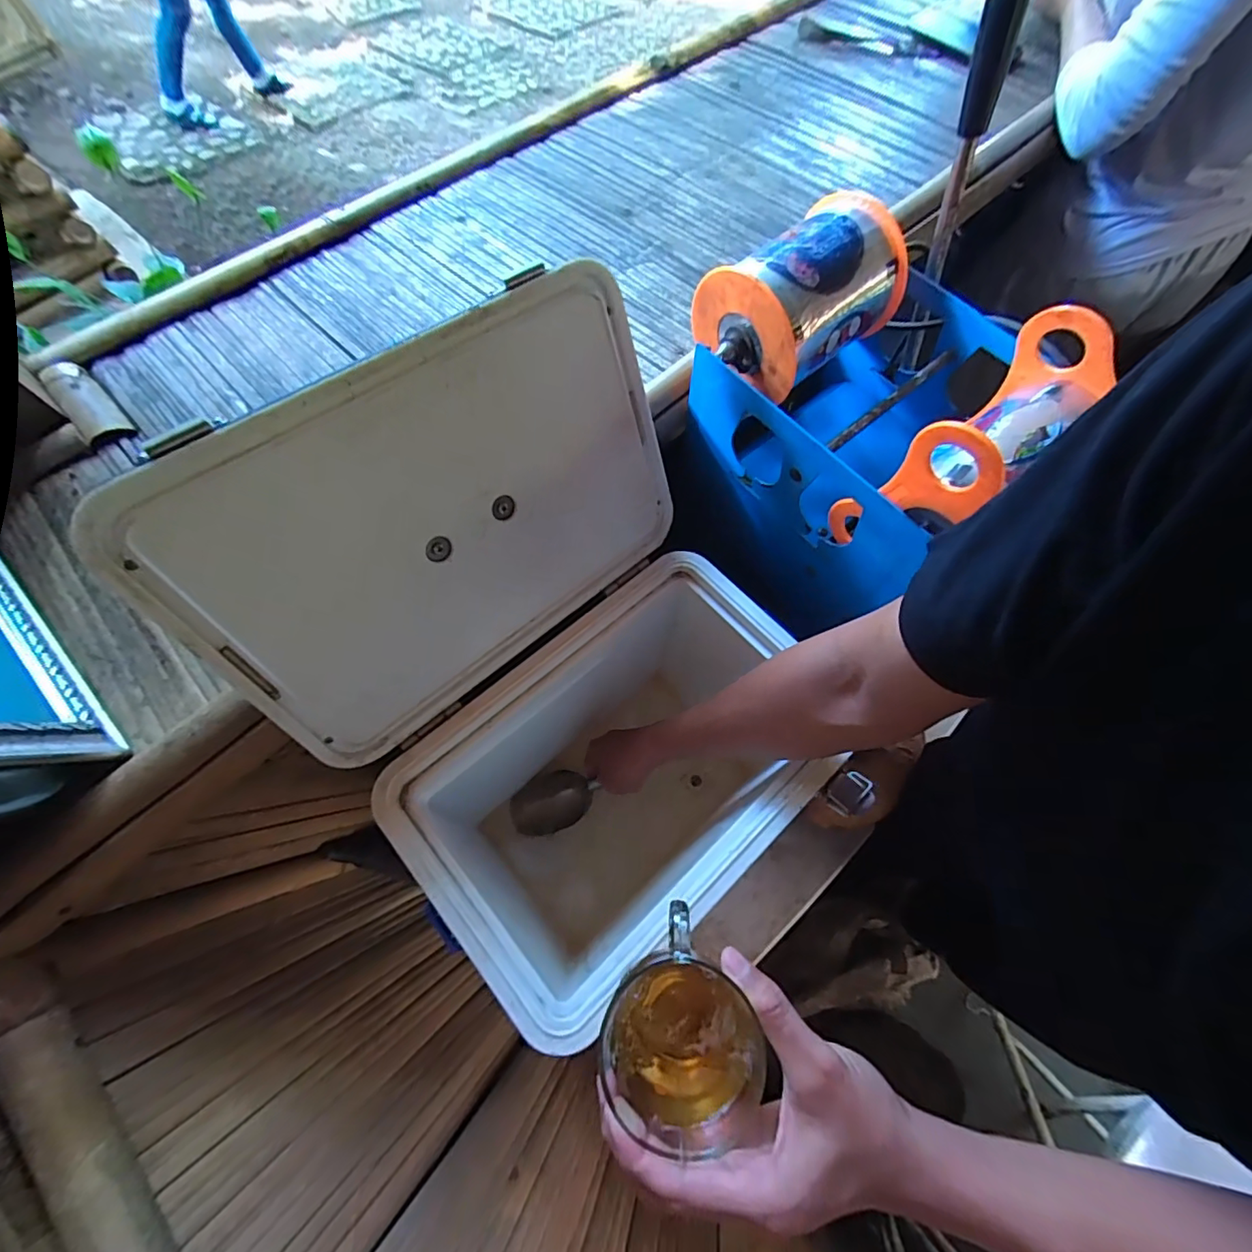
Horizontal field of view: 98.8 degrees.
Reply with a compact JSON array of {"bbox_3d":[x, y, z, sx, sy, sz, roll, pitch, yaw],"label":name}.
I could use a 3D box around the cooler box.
[{"bbox_3d":[-0.032,0.069,0.478,0.362,0.485,0.355,-39,73,-16],"label":"cooler box"}]

